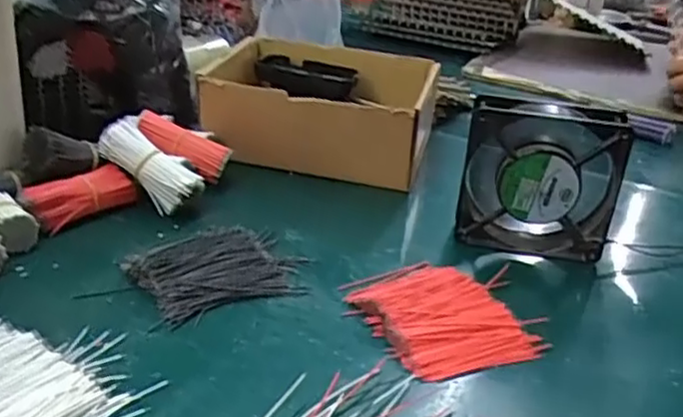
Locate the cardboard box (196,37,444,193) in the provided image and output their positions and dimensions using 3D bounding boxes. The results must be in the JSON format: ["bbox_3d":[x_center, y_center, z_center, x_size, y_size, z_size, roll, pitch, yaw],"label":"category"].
[{"bbox_3d":[-0.019,-0.106,0.736,0.225,0.090,0.183,9,25,9],"label":"cardboard box"}]

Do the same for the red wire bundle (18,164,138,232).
[{"bbox_3d":[-0.217,-0.009,0.578,0.088,0.035,0.034,-15,31,-35],"label":"red wire bundle"}]

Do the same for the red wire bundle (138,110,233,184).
[{"bbox_3d":[-0.148,-0.060,0.638,0.091,0.021,0.033,31,27,0],"label":"red wire bundle"}]

